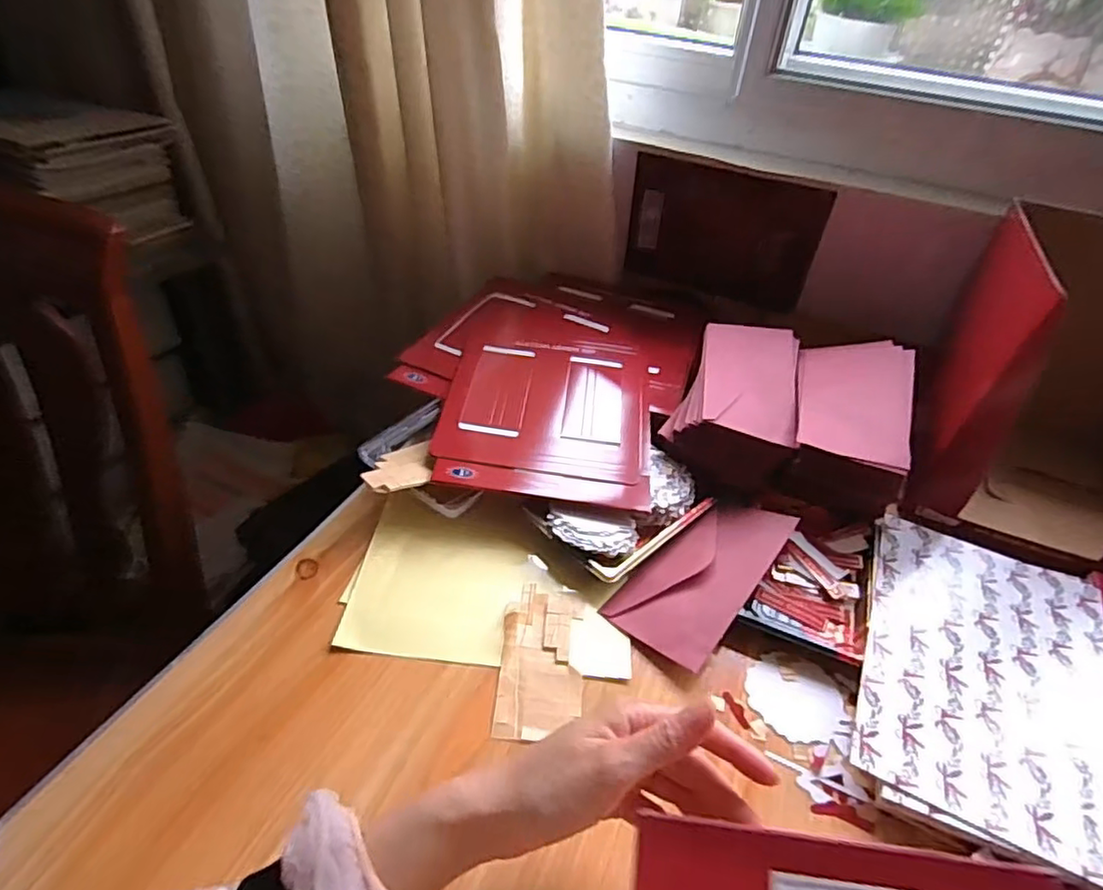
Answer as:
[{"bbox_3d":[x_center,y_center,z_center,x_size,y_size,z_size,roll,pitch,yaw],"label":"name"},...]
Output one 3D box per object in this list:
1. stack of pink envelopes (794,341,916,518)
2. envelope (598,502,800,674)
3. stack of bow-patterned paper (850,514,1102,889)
[{"bbox_3d":[0.294,-0.025,0.627,0.102,0.089,0.186,15,40,10],"label":"stack of pink envelopes"},{"bbox_3d":[0.132,0.105,0.533,0.087,0.005,0.177,25,49,35],"label":"envelope"},{"bbox_3d":[0.337,0.170,0.476,0.187,0.016,0.267,21,41,16],"label":"stack of bow-patterned paper"}]

